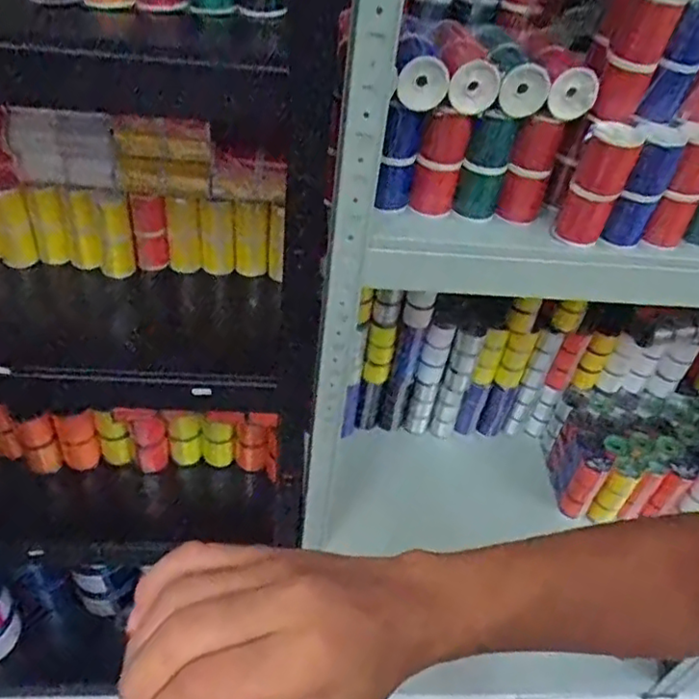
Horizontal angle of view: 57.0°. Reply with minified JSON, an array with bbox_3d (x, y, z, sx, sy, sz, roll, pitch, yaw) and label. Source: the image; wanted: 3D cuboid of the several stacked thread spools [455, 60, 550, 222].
[{"bbox_3d":[0.135,-0.182,0.613,0.052,0.183,0.049,2,62,-7],"label":"several stacked thread spools"}]

